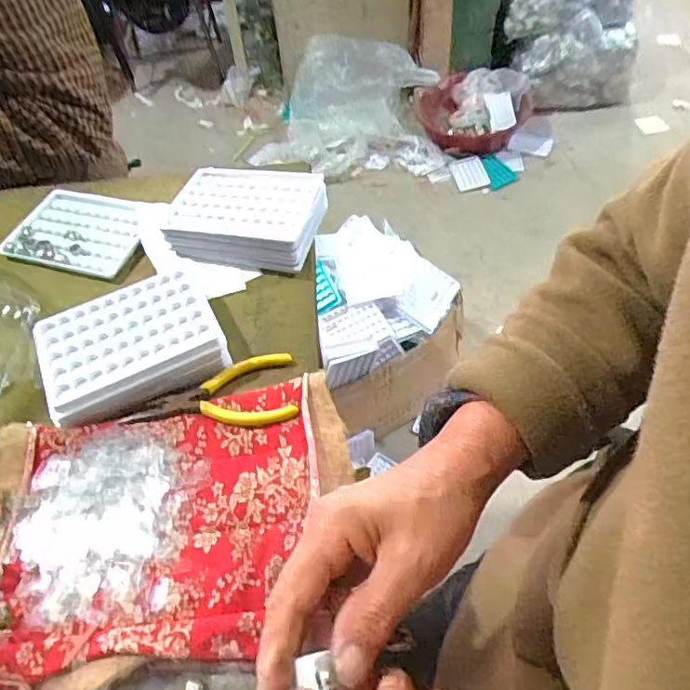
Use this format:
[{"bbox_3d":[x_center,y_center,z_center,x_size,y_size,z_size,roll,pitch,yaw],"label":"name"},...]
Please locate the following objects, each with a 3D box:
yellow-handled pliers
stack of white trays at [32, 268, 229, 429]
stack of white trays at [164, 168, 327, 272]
[{"bbox_3d":[-0.097,0.036,0.393,0.119,0.019,0.063,-9,53,-4],"label":"yellow-handled pliers"},{"bbox_3d":[-0.161,0.003,0.413,0.126,0.034,0.098,-24,55,-14],"label":"stack of white trays"},{"bbox_3d":[-0.089,-0.119,0.500,0.140,0.042,0.099,10,55,6],"label":"stack of white trays"}]

